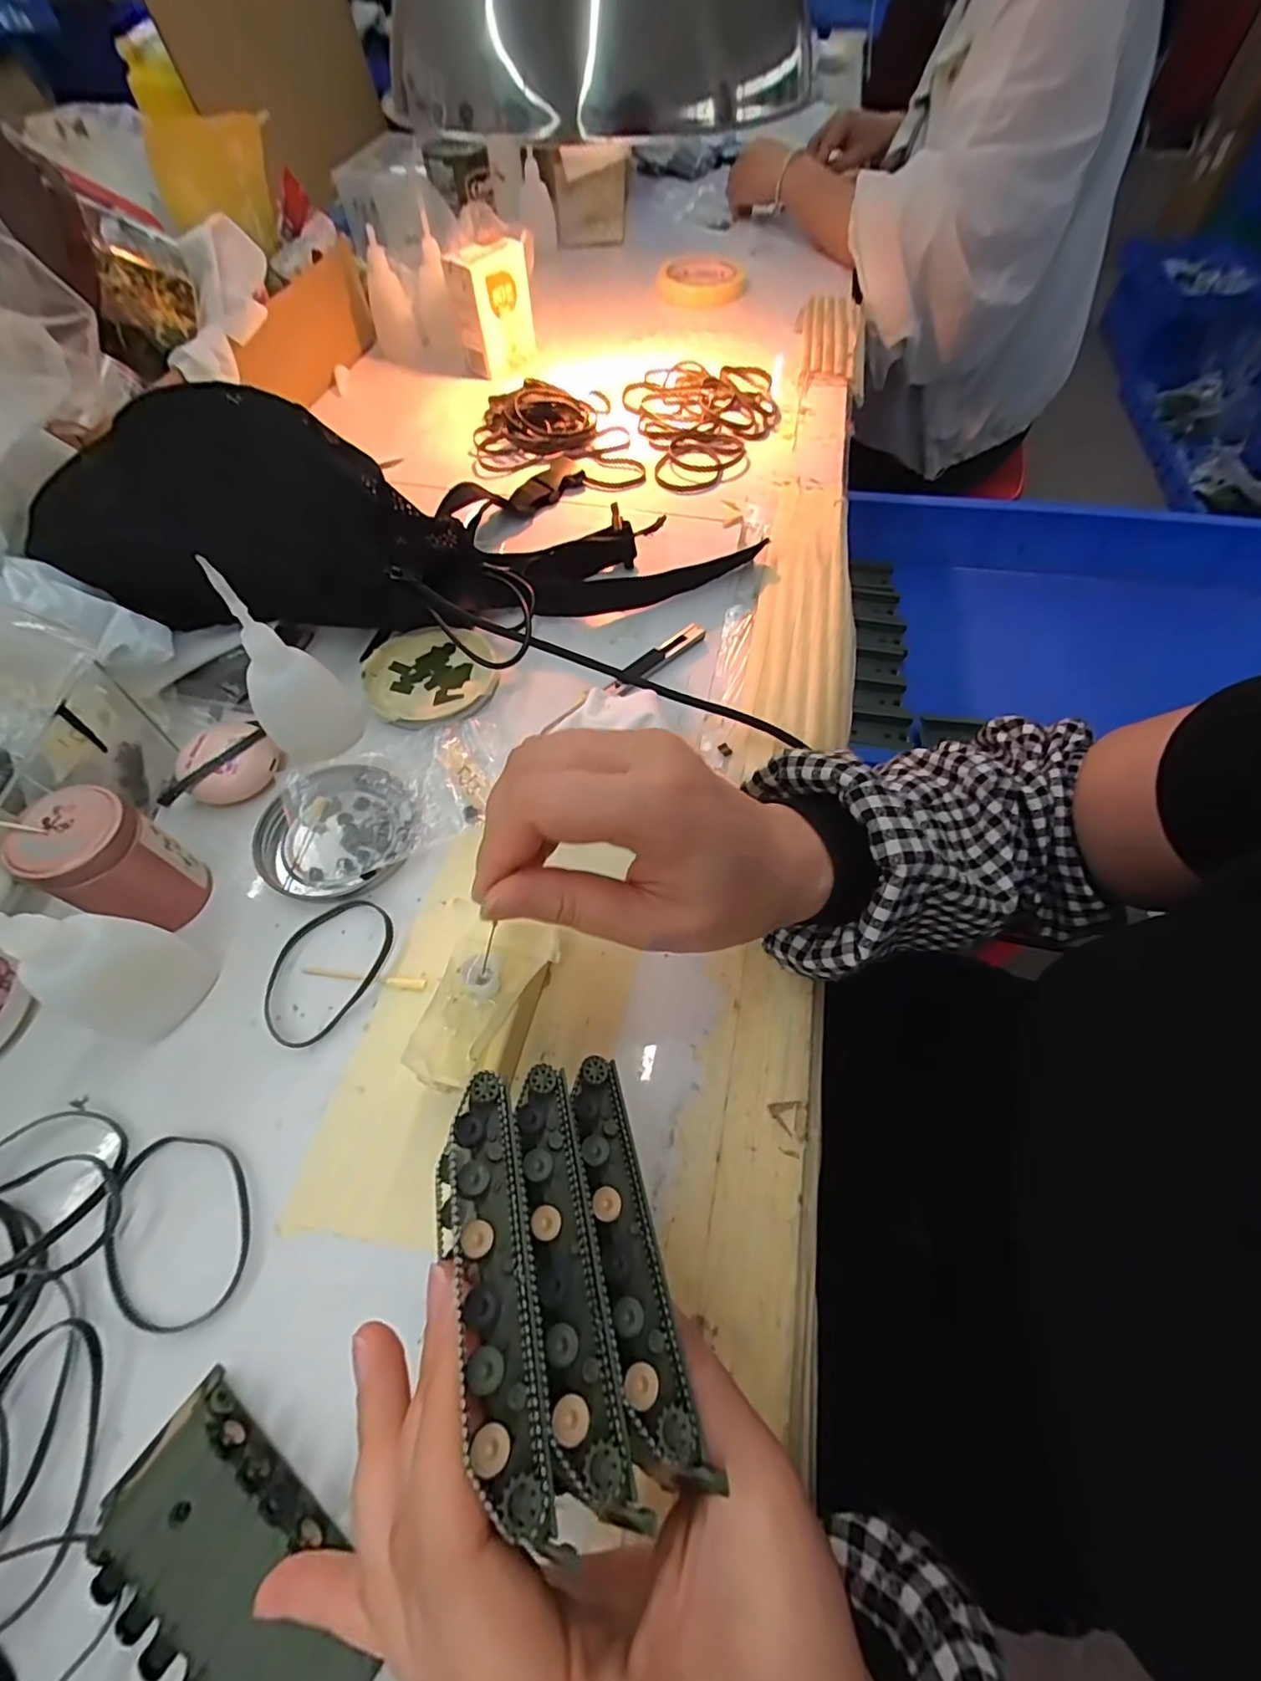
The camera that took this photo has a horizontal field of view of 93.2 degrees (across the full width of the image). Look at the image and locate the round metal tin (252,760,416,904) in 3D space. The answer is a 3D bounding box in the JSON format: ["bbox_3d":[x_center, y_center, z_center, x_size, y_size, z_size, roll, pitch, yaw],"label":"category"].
[{"bbox_3d":[-0.151,-0.007,0.308,0.076,0.013,0.076,0,59,0],"label":"round metal tin"}]

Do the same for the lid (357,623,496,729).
[{"bbox_3d":[-0.122,-0.100,0.365,0.078,0.014,0.077,0,59,0],"label":"lid"}]

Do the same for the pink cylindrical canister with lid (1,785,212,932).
[{"bbox_3d":[-0.228,0.011,0.267,0.040,0.060,0.043,0,59,0],"label":"pink cylindrical canister with lid"}]

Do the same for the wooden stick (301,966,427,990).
[{"bbox_3d":[-0.124,0.062,0.275,0.059,0.004,0.005,8,60,4],"label":"wooden stick"}]

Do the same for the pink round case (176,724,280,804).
[{"bbox_3d":[-0.216,-0.042,0.321,0.045,0.018,0.044,0,59,0],"label":"pink round case"}]

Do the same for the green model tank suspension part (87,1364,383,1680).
[{"bbox_3d":[-0.117,0.218,0.177,0.095,0.015,0.044,33,64,17],"label":"green model tank suspension part"}]

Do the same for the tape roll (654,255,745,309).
[{"bbox_3d":[0.083,-0.645,0.687,0.101,0.022,0.100,0,59,0],"label":"tape roll"}]

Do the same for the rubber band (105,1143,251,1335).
[{"bbox_3d":[-0.170,0.146,0.224,0.049,0.004,0.064,-8,60,-5],"label":"rubber band"}]

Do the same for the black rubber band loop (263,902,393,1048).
[{"bbox_3d":[-0.143,0.058,0.277,0.047,0.004,0.069,28,63,15],"label":"black rubber band loop"}]

